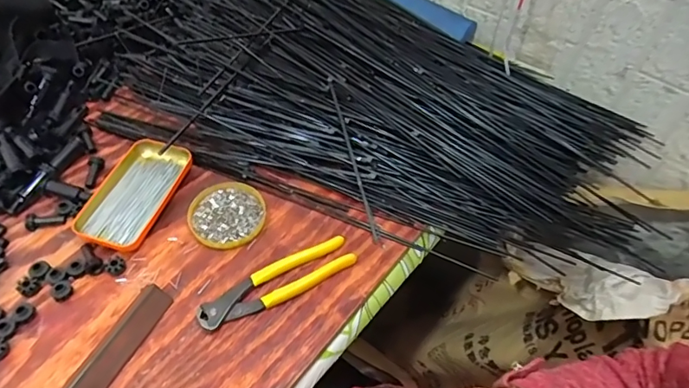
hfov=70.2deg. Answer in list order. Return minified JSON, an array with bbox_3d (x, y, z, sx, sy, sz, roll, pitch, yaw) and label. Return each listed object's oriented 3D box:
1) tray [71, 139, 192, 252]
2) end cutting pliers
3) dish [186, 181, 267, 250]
[{"bbox_3d":[-0.239,-0.004,0.549,0.081,0.015,0.144,14,52,9],"label":"tray"},{"bbox_3d":[-0.066,0.089,0.493,0.162,0.013,0.040,-21,55,-19],"label":"end cutting pliers"},{"bbox_3d":[-0.131,0.023,0.546,0.082,0.008,0.084,1,51,-2],"label":"dish"}]

